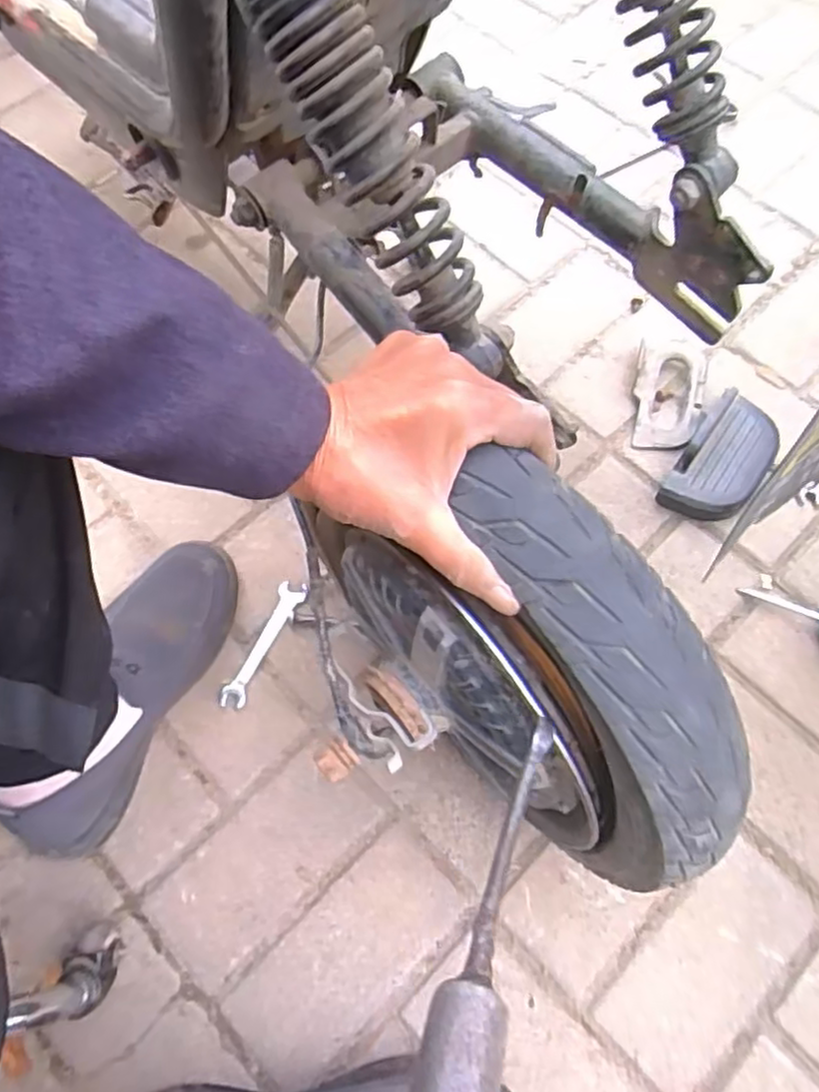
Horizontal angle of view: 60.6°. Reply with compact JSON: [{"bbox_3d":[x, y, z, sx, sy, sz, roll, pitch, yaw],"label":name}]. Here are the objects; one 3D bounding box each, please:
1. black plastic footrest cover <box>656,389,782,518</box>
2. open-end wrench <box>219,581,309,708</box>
[{"bbox_3d":[0.316,-0.086,0.701,0.080,0.046,0.141,30,69,12],"label":"black plastic footrest cover"},{"bbox_3d":[-0.135,0.090,0.650,0.026,0.006,0.128,22,68,9],"label":"open-end wrench"}]

